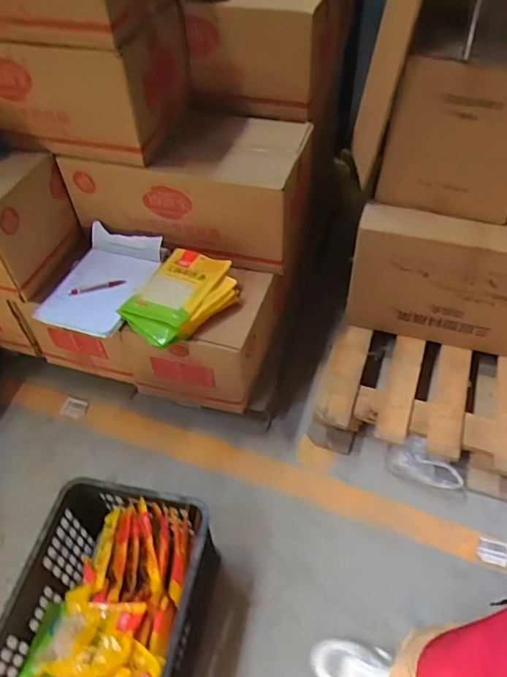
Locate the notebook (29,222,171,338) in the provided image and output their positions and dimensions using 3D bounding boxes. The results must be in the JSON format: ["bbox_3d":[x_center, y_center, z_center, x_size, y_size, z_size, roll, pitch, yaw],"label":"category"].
[{"bbox_3d":[-0.395,-0.161,1.355,0.249,0.056,0.344,13,52,16],"label":"notebook"}]

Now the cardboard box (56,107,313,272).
[{"bbox_3d":[-0.158,-0.476,1.455,0.610,0.245,0.391,13,52,16],"label":"cardboard box"}]

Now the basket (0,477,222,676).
[{"bbox_3d":[-0.298,0.598,1.059,0.350,0.254,0.492,7,51,11],"label":"basket"}]

